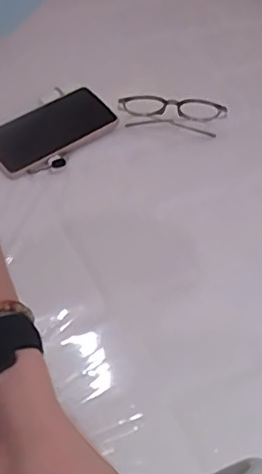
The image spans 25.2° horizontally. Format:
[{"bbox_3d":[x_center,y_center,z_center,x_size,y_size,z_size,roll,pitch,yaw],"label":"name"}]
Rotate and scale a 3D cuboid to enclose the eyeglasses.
[{"bbox_3d":[0.054,-0.161,0.778,0.139,0.044,0.029,7,50,1],"label":"eyeglasses"}]

